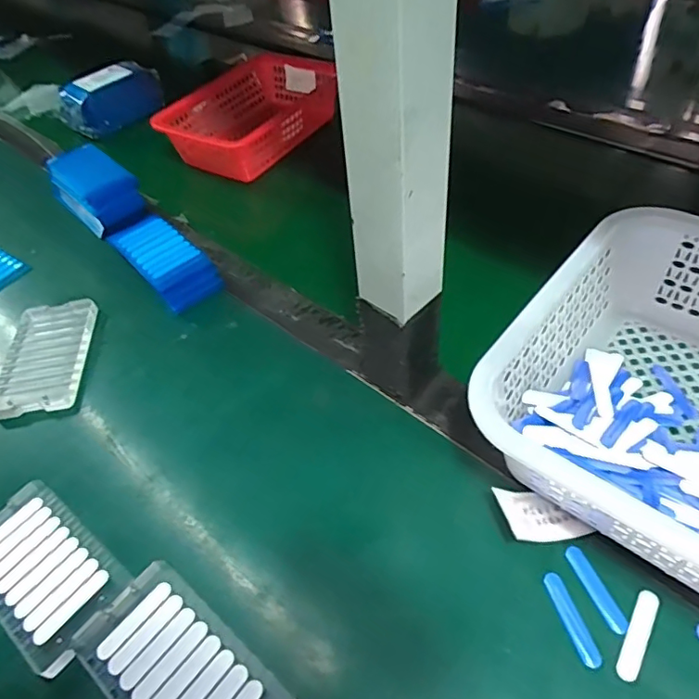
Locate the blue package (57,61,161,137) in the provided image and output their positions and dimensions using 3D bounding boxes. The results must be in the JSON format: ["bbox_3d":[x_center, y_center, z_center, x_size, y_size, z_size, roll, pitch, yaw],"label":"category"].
[{"bbox_3d":[-0.343,-0.371,0.803,0.079,0.062,0.148,19,54,22],"label":"blue package"}]

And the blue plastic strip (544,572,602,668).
[{"bbox_3d":[0.127,0.154,0.315,0.011,0.004,0.051,-15,49,-7],"label":"blue plastic strip"}]

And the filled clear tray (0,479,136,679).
[{"bbox_3d":[-0.201,0.143,0.361,0.118,0.013,0.066,28,58,27],"label":"filled clear tray"}]

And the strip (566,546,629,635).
[{"bbox_3d":[0.144,0.139,0.323,0.011,0.004,0.050,-19,50,-9],"label":"strip"}]

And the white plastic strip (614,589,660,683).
[{"bbox_3d":[0.161,0.157,0.305,0.011,0.004,0.052,24,56,25],"label":"white plastic strip"}]

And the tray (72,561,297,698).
[{"bbox_3d":[-0.097,0.184,0.315,0.122,0.013,0.067,30,59,28],"label":"tray"}]

